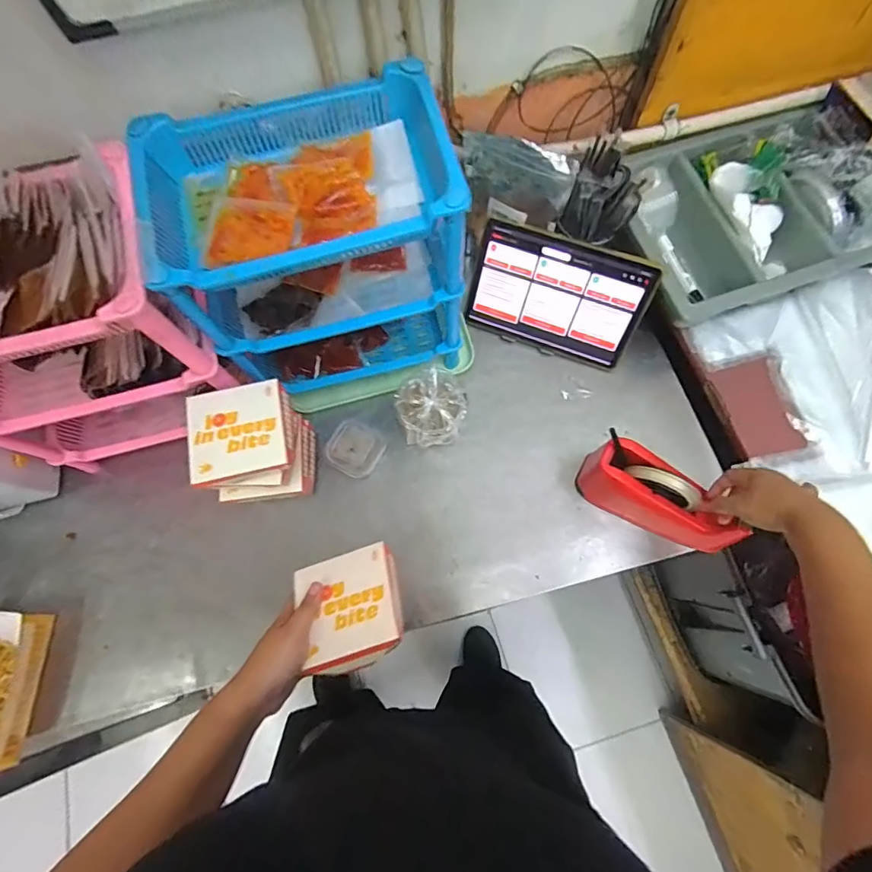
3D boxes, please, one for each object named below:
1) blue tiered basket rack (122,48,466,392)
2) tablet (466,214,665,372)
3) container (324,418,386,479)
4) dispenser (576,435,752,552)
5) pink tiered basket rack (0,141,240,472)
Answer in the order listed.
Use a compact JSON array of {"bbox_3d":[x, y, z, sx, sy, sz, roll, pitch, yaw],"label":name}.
[{"bbox_3d":[-0.136,-0.219,0.602,0.302,0.328,0.221,-14,71,-3],"label":"blue tiered basket rack"},{"bbox_3d":[0.178,-0.206,0.700,0.248,0.170,0.010,21,40,10],"label":"tablet"},{"bbox_3d":[-0.118,0.020,0.690,0.080,0.036,0.079,33,75,12],"label":"container"},{"bbox_3d":[0.300,0.085,0.624,0.205,0.092,0.069,28,74,11],"label":"dispenser"},{"bbox_3d":[-0.435,-0.107,0.589,0.329,0.384,0.197,-14,71,-3],"label":"pink tiered basket rack"}]

